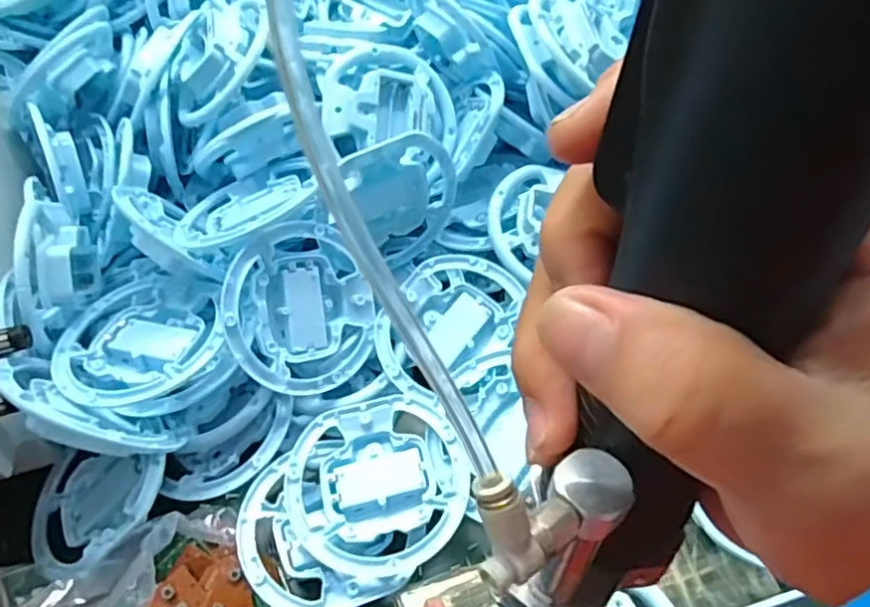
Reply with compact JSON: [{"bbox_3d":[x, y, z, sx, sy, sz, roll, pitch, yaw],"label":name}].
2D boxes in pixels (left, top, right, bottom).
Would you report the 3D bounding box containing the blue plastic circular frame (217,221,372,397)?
[{"bbox_3d":[-0.087,0.002,0.414,0.019,0.101,0.101,0,77,52],"label":"blue plastic circular frame"}]

